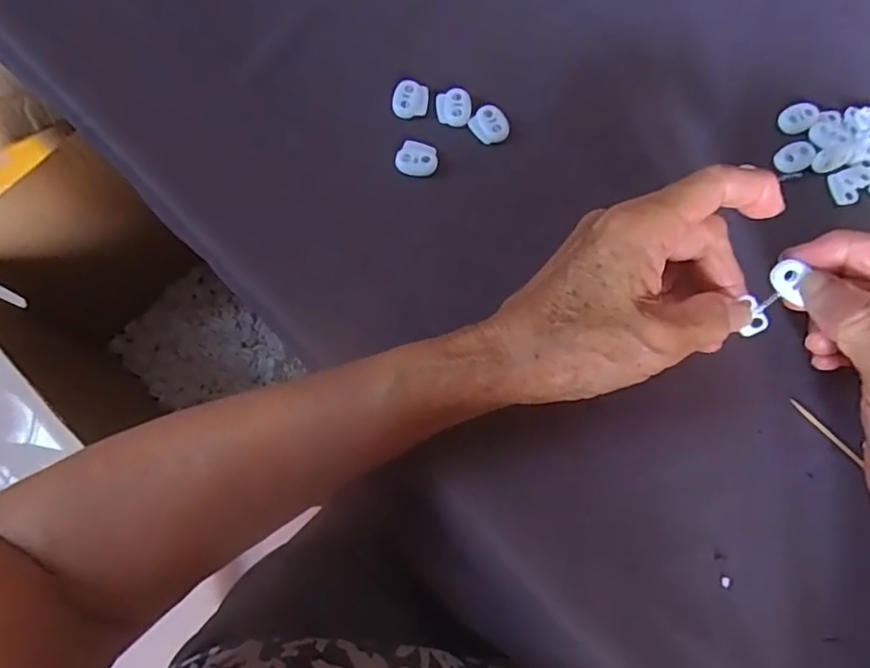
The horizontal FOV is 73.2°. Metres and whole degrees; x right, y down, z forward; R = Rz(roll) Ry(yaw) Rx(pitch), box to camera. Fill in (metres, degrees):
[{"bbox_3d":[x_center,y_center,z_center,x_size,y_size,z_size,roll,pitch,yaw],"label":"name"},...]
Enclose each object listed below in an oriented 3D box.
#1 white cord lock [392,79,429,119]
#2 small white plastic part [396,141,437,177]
[{"bbox_3d":[-0.013,-0.131,0.328,0.019,0.006,0.020,11,75,3],"label":"white cord lock"},{"bbox_3d":[-0.010,-0.096,0.320,0.022,0.007,0.018,4,74,1],"label":"small white plastic part"}]

